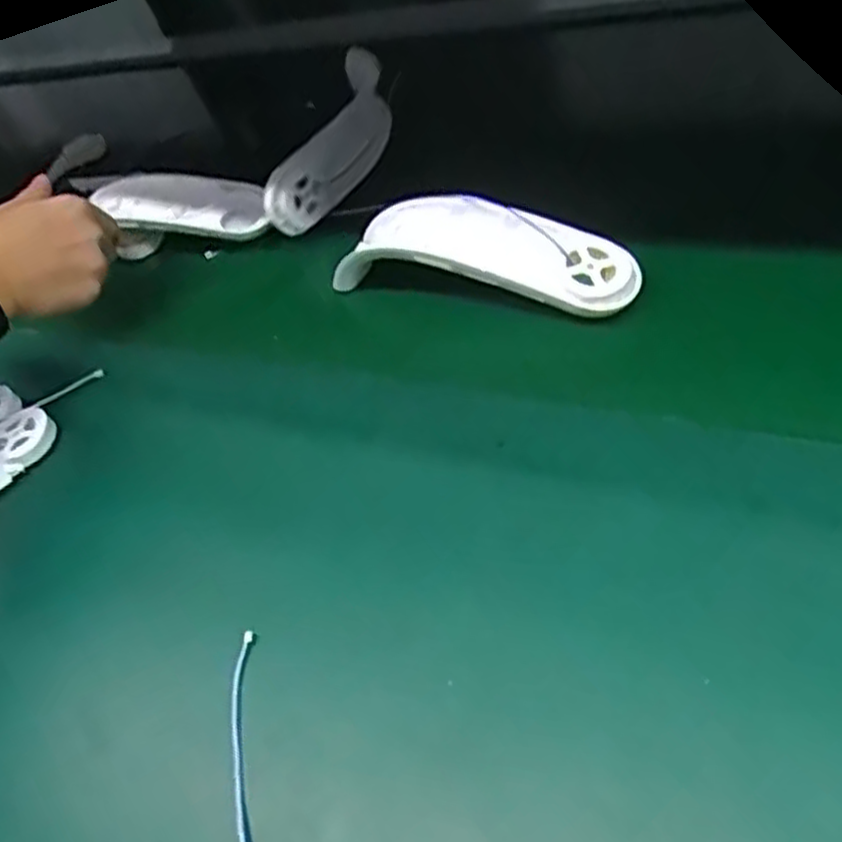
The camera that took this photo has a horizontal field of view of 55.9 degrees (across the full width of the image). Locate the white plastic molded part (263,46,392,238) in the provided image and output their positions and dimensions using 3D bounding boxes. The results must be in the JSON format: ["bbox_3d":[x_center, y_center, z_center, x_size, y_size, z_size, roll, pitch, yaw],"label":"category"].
[{"bbox_3d":[-0.062,-0.214,0.610,0.049,0.051,0.185,12,51,12],"label":"white plastic molded part"}]

